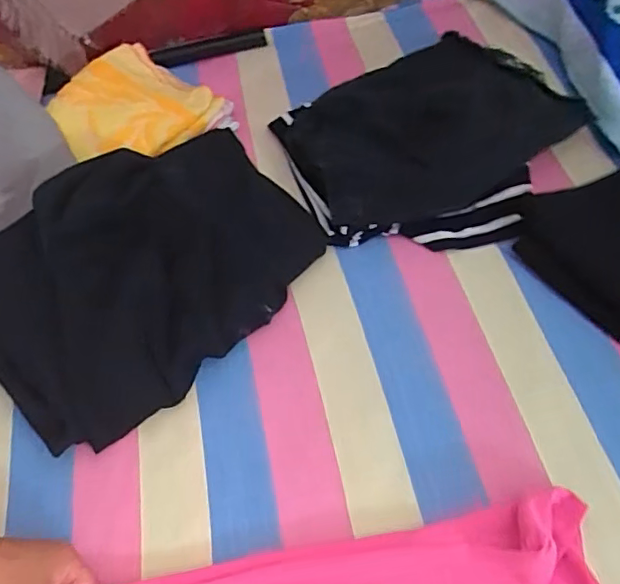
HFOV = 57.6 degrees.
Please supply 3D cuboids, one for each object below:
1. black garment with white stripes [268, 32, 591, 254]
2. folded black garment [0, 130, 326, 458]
[{"bbox_3d":[0.136,-0.169,0.644,0.298,0.075,0.255,-23,55,-11],"label":"black garment with white stripes"},{"bbox_3d":[-0.156,-0.022,0.551,0.322,0.039,0.225,-36,88,-20],"label":"folded black garment"}]

